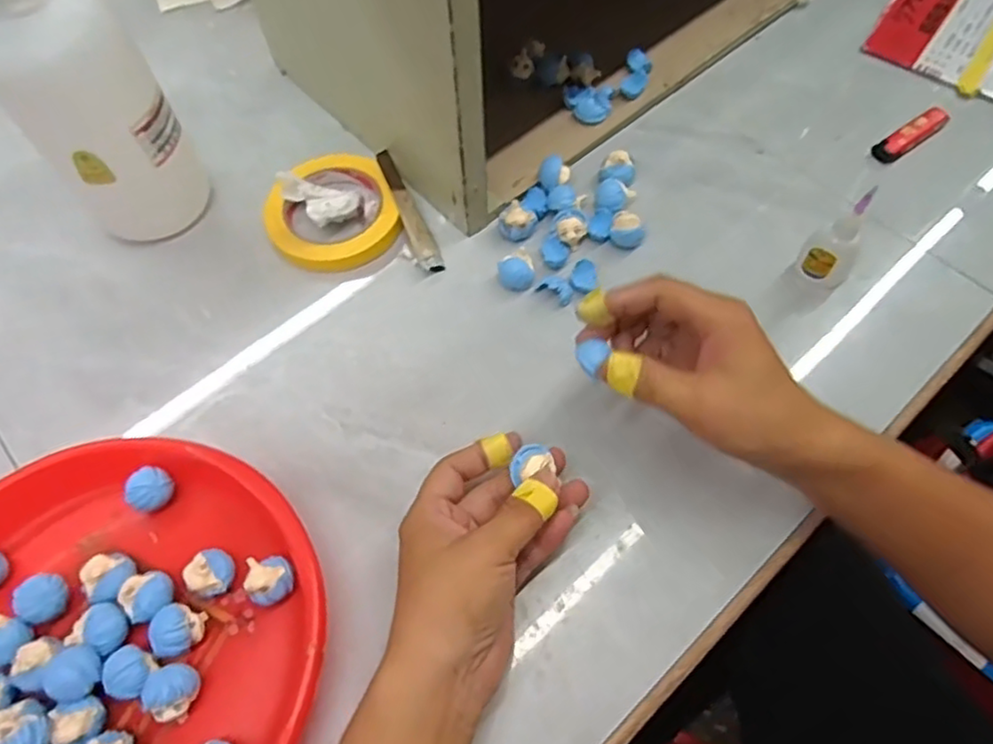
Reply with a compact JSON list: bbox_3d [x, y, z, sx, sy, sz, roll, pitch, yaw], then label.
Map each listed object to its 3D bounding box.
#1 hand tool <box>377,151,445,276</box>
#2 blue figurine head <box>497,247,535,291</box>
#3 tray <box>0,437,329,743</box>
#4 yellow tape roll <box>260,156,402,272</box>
[{"bbox_3d":[-0.070,-0.130,0.532,0.019,0.027,0.113,-21,64,-9],"label":"hand tool"},{"bbox_3d":[0.015,-0.076,0.504,0.026,0.022,0.025,-15,63,-6],"label":"blue figurine head"},{"bbox_3d":[-0.226,0.160,0.375,0.253,0.042,0.242,-1,63,1],"label":"tray"},{"bbox_3d":[-0.134,-0.131,0.533,0.100,0.022,0.101,-1,63,1],"label":"yellow tape roll"}]

